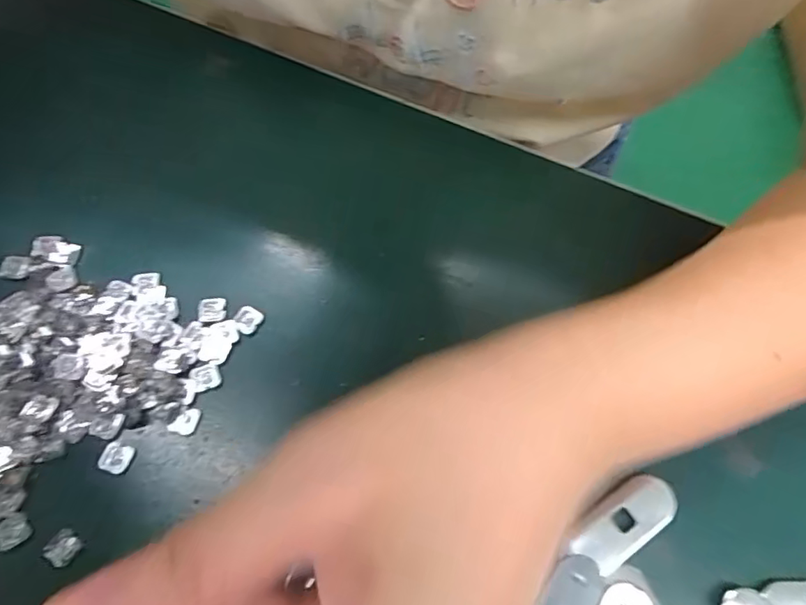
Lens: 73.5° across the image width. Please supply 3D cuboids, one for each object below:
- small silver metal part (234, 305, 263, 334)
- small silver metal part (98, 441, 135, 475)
[{"bbox_3d":[-0.064,0.006,0.222,0.010,0.004,0.011,32,71,7],"label":"small silver metal part"},{"bbox_3d":[-0.106,0.058,0.201,0.009,0.004,0.010,18,70,2],"label":"small silver metal part"}]

